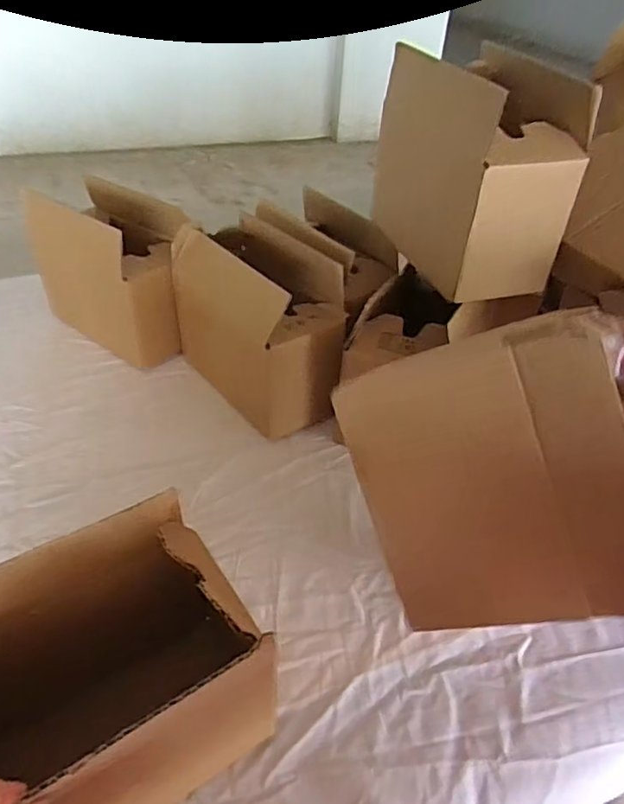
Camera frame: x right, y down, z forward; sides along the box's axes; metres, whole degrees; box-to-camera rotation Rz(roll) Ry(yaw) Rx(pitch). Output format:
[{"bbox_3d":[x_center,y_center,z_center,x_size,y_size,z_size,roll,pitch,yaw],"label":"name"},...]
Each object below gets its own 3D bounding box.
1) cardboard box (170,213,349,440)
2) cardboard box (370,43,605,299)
[{"bbox_3d":[-0.055,-0.079,0.595,0.101,0.147,0.187,-29,51,-31],"label":"cardboard box"},{"bbox_3d":[0.131,-0.195,0.494,0.089,0.146,0.165,-13,43,-18],"label":"cardboard box"}]

